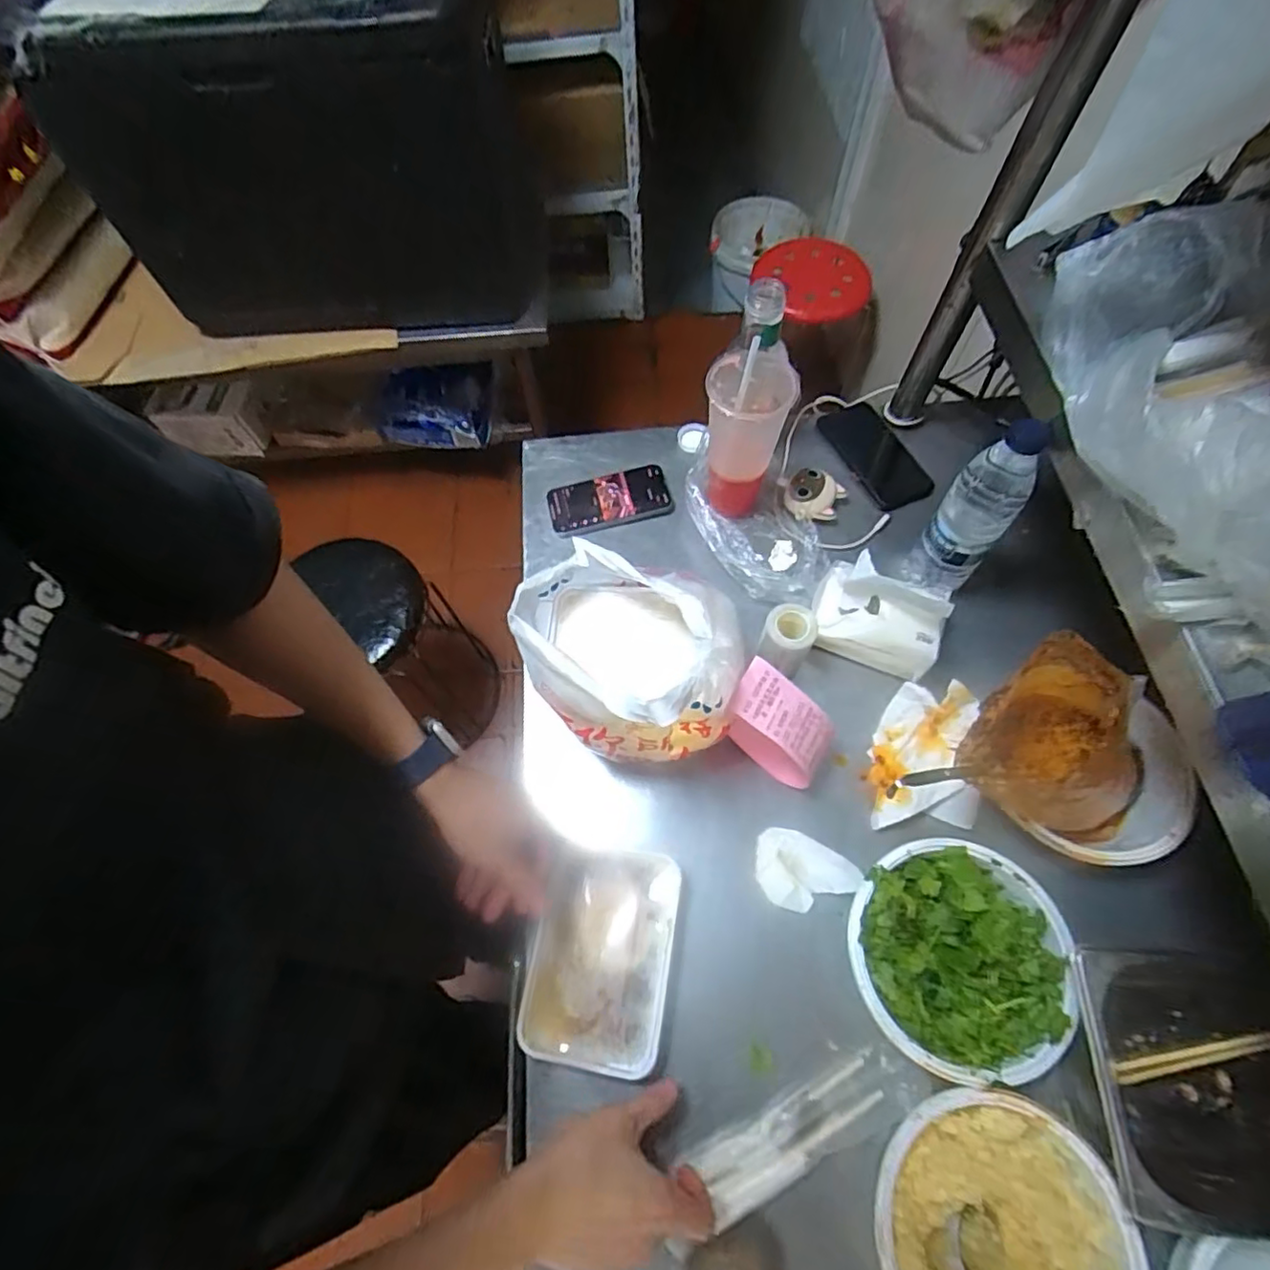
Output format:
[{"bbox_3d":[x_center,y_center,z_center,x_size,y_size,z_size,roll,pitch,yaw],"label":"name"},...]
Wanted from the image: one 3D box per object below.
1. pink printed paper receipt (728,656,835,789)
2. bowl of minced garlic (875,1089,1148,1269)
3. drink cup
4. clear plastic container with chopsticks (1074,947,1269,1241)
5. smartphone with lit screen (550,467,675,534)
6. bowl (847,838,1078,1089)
[{"bbox_3d":[0.133,0.083,0.572,0.092,0.094,0.056,31,69,16],"label":"pink printed paper receipt"},{"bbox_3d":[0.255,0.421,0.437,0.163,0.047,0.168,-1,65,2],"label":"bowl of minced garlic"},{"bbox_3d":[0.115,-0.205,0.671,0.082,0.214,0.082,-1,65,2],"label":"drink cup"},{"bbox_3d":[0.433,0.331,0.467,0.215,0.090,0.157,5,65,5],"label":"clear plastic container with chopsticks"},{"bbox_3d":[-0.030,-0.160,0.748,0.147,0.013,0.069,-11,65,-3],"label":"smartphone with lit screen"},{"bbox_3d":[0.258,0.258,0.509,0.163,0.051,0.166,-1,65,2],"label":"bowl"}]

